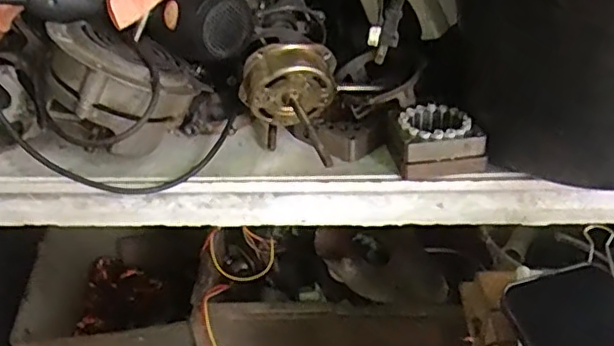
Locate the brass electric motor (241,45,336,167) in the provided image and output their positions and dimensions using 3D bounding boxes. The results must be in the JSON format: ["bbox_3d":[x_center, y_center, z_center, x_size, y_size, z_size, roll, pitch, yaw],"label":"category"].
[{"bbox_3d":[-0.011,-0.044,0.498,0.084,0.095,0.105,-7,35,-2],"label":"brass electric motor"}]

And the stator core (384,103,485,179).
[{"bbox_3d":[0.107,-0.030,0.512,0.068,0.042,0.070,-8,35,-3],"label":"stator core"}]

